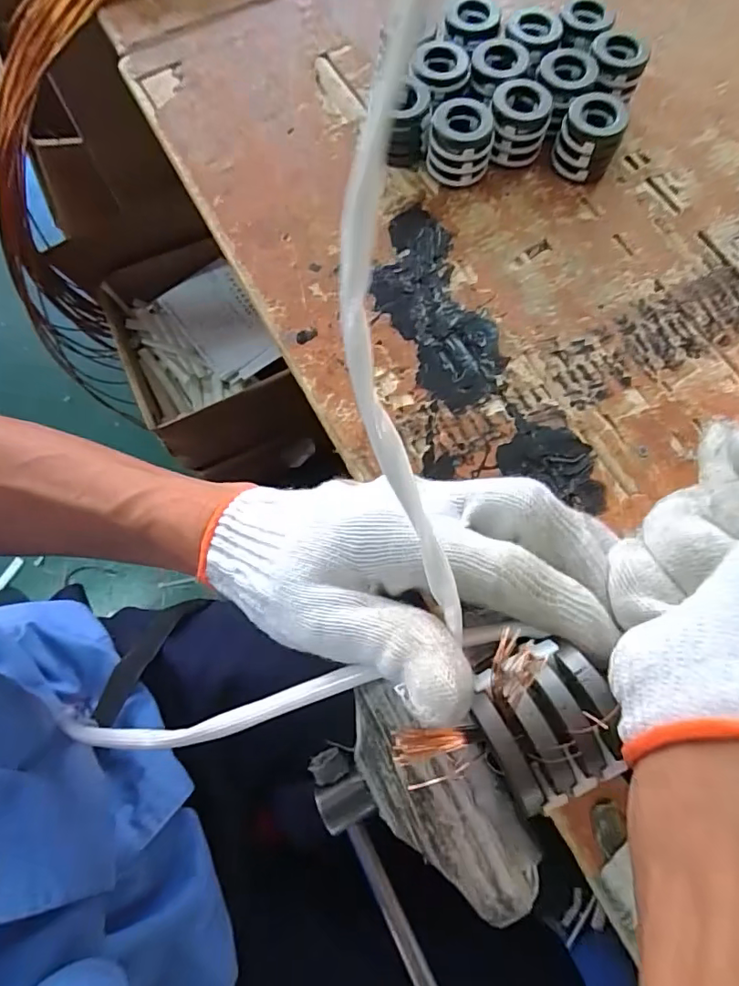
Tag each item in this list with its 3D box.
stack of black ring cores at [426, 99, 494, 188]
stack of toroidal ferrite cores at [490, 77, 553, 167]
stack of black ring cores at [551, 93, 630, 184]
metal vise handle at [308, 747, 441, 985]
[{"bbox_3d":[0.072,-0.279,0.428,0.048,0.041,0.050,9,72,2],"label":"stack of black ring cores"},{"bbox_3d":[0.119,-0.296,0.434,0.044,0.041,0.054,9,72,2],"label":"stack of toroidal ferrite cores"},{"bbox_3d":[0.175,-0.282,0.428,0.046,0.043,0.045,24,74,7],"label":"stack of black ring cores"},{"bbox_3d":[0.015,0.183,0.230,0.023,0.019,0.146,-29,75,-9],"label":"metal vise handle"}]

